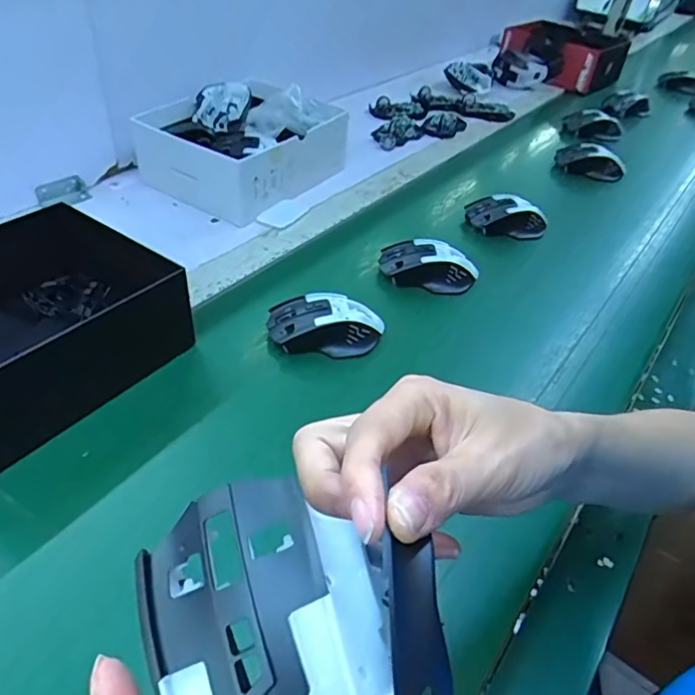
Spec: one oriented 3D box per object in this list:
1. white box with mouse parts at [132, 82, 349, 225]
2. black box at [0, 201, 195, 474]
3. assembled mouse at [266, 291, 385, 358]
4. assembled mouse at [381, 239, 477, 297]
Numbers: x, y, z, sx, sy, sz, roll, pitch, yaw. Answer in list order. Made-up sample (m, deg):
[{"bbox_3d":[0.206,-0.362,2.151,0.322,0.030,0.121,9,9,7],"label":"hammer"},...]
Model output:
[{"bbox_3d":[-0.136,-0.281,0.761,0.210,0.099,0.244,30,47,24],"label":"white box with mouse parts"},{"bbox_3d":[-0.273,-0.016,0.463,0.188,0.081,0.219,31,47,24],"label":"black box"},{"bbox_3d":[-0.021,-0.024,0.538,0.109,0.037,0.057,4,42,-4],"label":"assembled mouse"},{"bbox_3d":[0.095,-0.094,0.647,0.115,0.043,0.060,10,42,3],"label":"assembled mouse"}]

